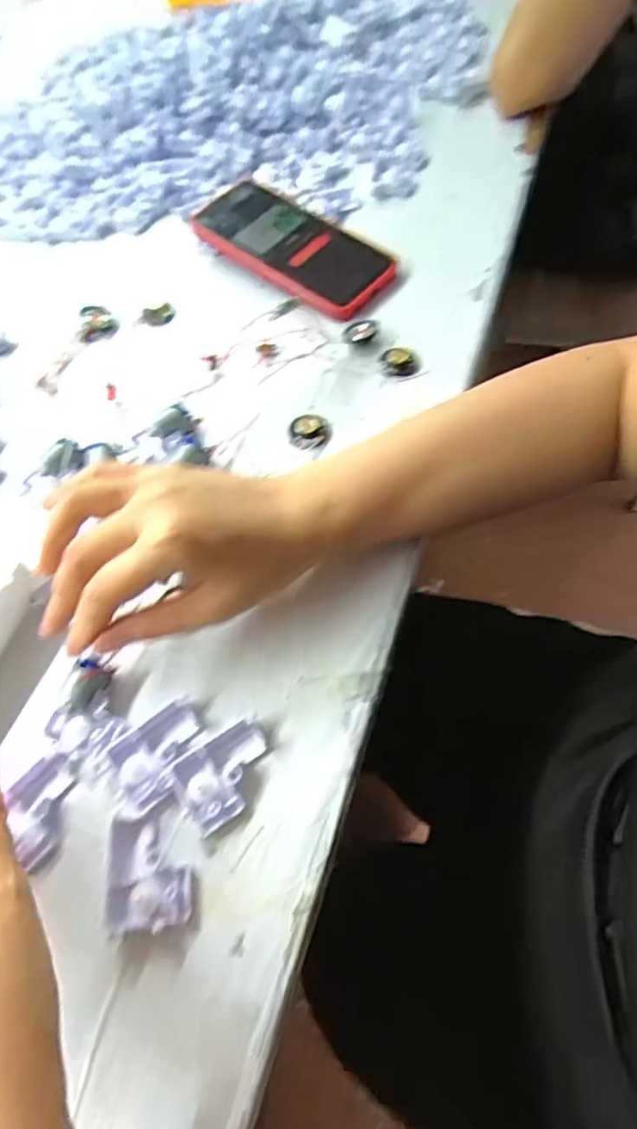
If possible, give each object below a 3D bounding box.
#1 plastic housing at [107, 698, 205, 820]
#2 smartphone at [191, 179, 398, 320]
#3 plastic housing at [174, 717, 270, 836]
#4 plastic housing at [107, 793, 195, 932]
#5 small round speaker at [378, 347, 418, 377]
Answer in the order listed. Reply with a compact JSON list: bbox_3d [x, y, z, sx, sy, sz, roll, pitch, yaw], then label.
[{"bbox_3d":[-0.077,0.093,0.290,0.047,0.009,0.036,-33,63,-12],"label":"plastic housing"},{"bbox_3d":[-0.017,-0.247,0.454,0.154,0.017,0.076,39,71,15],"label":"smartphone"},{"bbox_3d":[-0.045,0.099,0.285,0.049,0.011,0.035,-41,65,-17],"label":"plastic housing"},{"bbox_3d":[-0.077,0.135,0.267,0.035,0.011,0.052,-11,60,0],"label":"plastic housing"},{"bbox_3d":[0.056,-0.141,0.412,0.026,0.008,0.026,-2,61,4],"label":"small round speaker"}]

